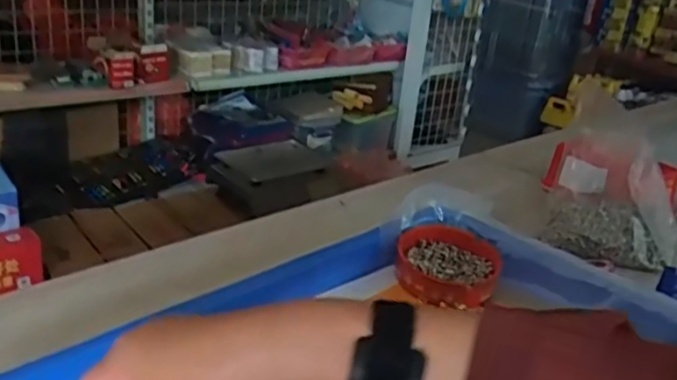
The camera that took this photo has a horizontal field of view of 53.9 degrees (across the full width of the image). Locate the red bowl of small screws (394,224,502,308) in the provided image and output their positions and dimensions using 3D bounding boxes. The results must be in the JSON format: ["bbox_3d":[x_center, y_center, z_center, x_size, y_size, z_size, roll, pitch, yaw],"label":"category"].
[{"bbox_3d":[0.106,0.071,0.648,0.097,0.032,0.100,5,24,-2],"label":"red bowl of small screws"}]

